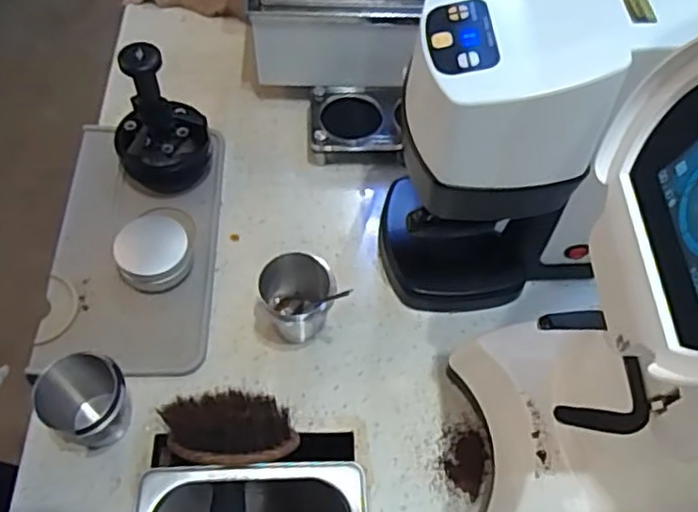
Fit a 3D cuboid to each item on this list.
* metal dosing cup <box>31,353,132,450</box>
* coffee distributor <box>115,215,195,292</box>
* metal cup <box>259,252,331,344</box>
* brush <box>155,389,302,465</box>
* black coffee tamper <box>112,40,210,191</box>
[{"bbox_3d":[-0.193,0.110,0.490,0.054,0.078,0.058,1,60,-2],"label":"metal dosing cup"},{"bbox_3d":[-0.174,-0.003,0.586,0.061,0.039,0.061,1,60,-2],"label":"coffee distributor"},{"bbox_3d":[-0.044,0.036,0.554,0.055,0.070,0.051,1,60,-2],"label":"metal cup"},{"bbox_3d":[-0.090,0.131,0.492,0.096,0.081,0.037,-1,60,-3],"label":"brush"},{"bbox_3d":[-0.174,-0.121,0.596,0.084,0.151,0.072,-14,61,-10],"label":"black coffee tamper"}]

